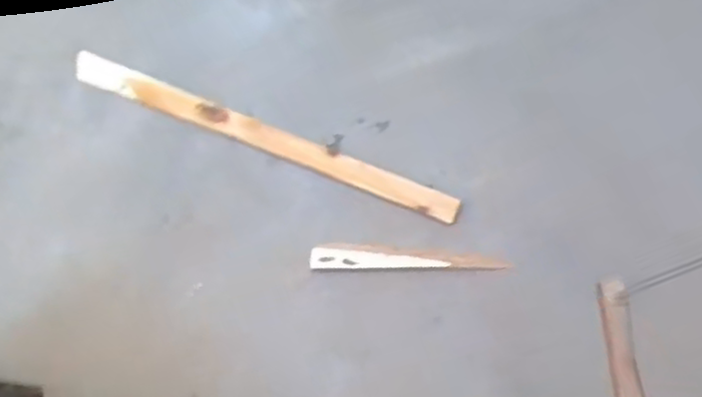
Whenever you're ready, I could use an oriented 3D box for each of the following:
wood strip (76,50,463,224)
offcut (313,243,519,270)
[{"bbox_3d":[-0.167,-0.117,1.375,0.768,0.024,0.053,22,74,8],"label":"wood strip"},{"bbox_3d":[0.101,0.103,1.311,0.338,0.011,0.045,0,72,1],"label":"offcut"}]

